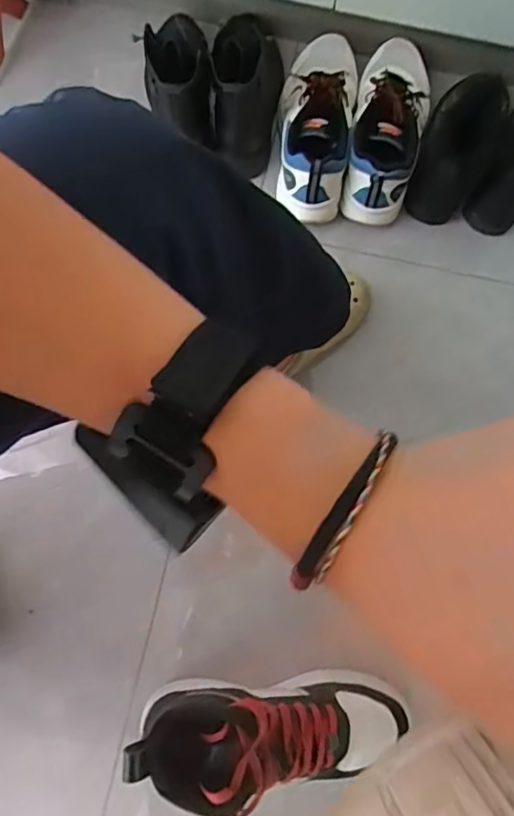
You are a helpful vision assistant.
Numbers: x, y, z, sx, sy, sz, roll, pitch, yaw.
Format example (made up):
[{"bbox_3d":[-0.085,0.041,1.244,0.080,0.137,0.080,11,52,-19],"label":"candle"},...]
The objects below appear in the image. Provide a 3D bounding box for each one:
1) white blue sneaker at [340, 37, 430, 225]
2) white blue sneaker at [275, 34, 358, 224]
[{"bbox_3d":[0.187,-0.403,0.795,0.098,0.120,0.268,12,76,2],"label":"white blue sneaker"},{"bbox_3d":[0.082,-0.415,0.776,0.105,0.090,0.276,9,76,1],"label":"white blue sneaker"}]

